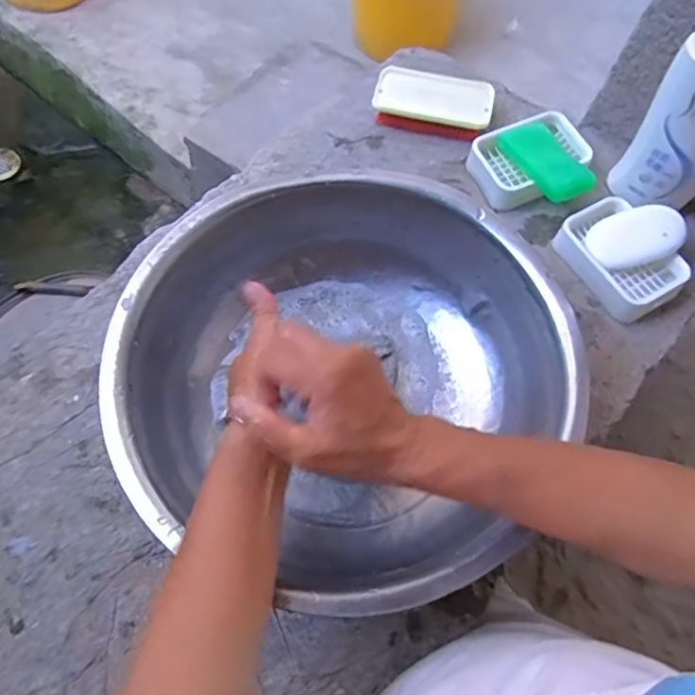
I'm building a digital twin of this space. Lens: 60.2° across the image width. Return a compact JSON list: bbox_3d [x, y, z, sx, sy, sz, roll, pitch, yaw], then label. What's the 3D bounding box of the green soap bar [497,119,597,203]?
[{"bbox_3d":[0.204,-0.190,0.613,0.045,0.022,0.108,-22,58,-12],"label":"green soap bar"}]

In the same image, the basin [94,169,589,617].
[{"bbox_3d":[-0.006,0.026,0.506,0.338,0.124,0.330,1,67,-3],"label":"basin"}]

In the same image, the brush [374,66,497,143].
[{"bbox_3d":[0.095,-0.275,0.675,0.130,0.027,0.068,17,67,4],"label":"brush"}]

